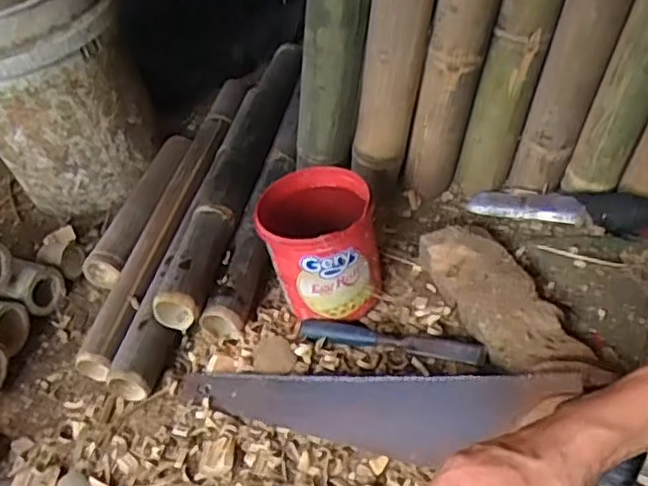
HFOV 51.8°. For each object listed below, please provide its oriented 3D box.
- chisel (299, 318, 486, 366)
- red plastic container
[{"bbox_3d":[0.080,0.118,0.817,0.228,0.022,0.030,6,43,18],"label":"chisel"},{"bbox_3d":[-0.004,0.011,0.855,0.141,0.156,0.154,-12,41,-2],"label":"red plastic container"}]

